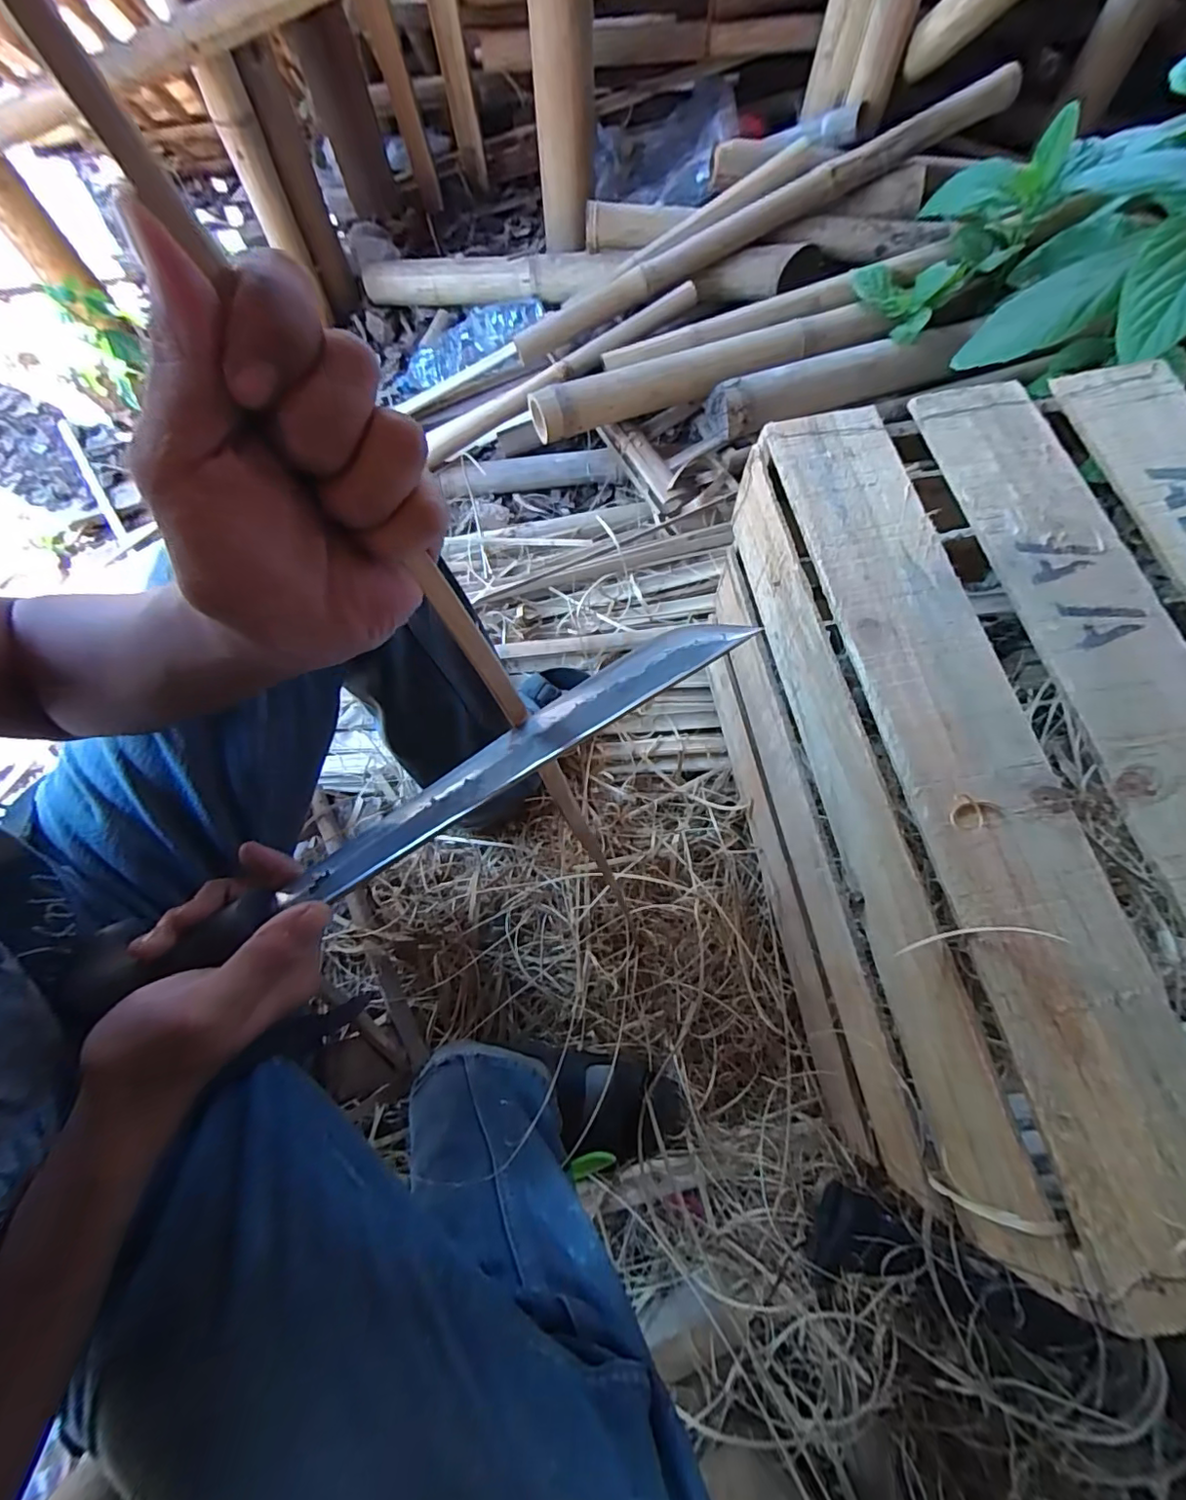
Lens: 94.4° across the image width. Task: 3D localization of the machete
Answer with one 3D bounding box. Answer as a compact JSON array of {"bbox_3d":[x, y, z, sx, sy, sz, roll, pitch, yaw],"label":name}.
[{"bbox_3d":[-0.094,0.030,0.269,0.361,0.029,0.041,-30,72,0],"label":"machete"}]

